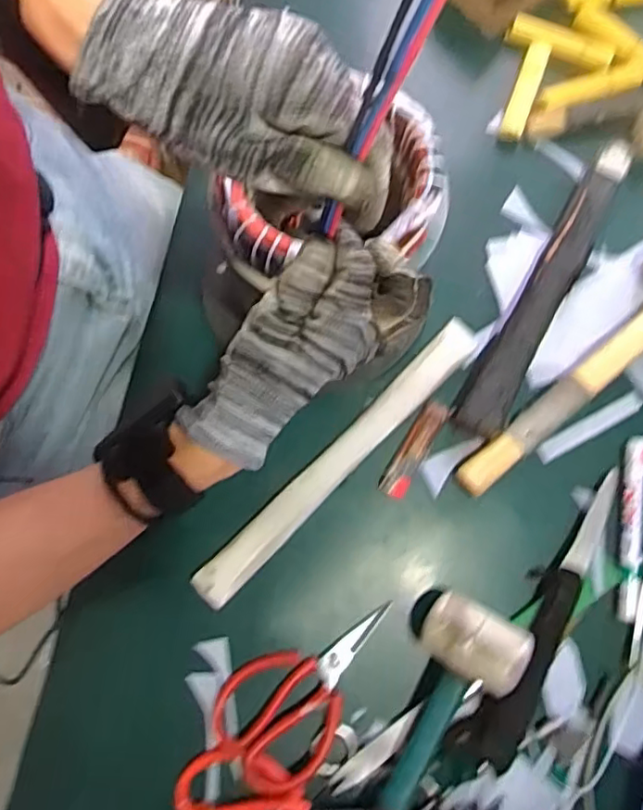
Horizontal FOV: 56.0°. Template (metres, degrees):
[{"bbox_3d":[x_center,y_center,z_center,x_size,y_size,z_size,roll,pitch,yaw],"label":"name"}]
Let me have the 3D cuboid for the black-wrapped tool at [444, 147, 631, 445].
[{"bbox_3d":[0.193,-0.101,0.525,0.038,0.032,0.287,29,80,5],"label":"black-wrapped tool"}]

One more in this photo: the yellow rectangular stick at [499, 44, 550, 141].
[{"bbox_3d":[0.190,-0.294,0.569,0.021,0.023,0.093,20,79,3],"label":"yellow rectangular stick"}]

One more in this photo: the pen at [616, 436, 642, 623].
[{"bbox_3d":[0.252,0.099,0.492,0.019,0.016,0.146,10,79,1],"label":"pen"}]

